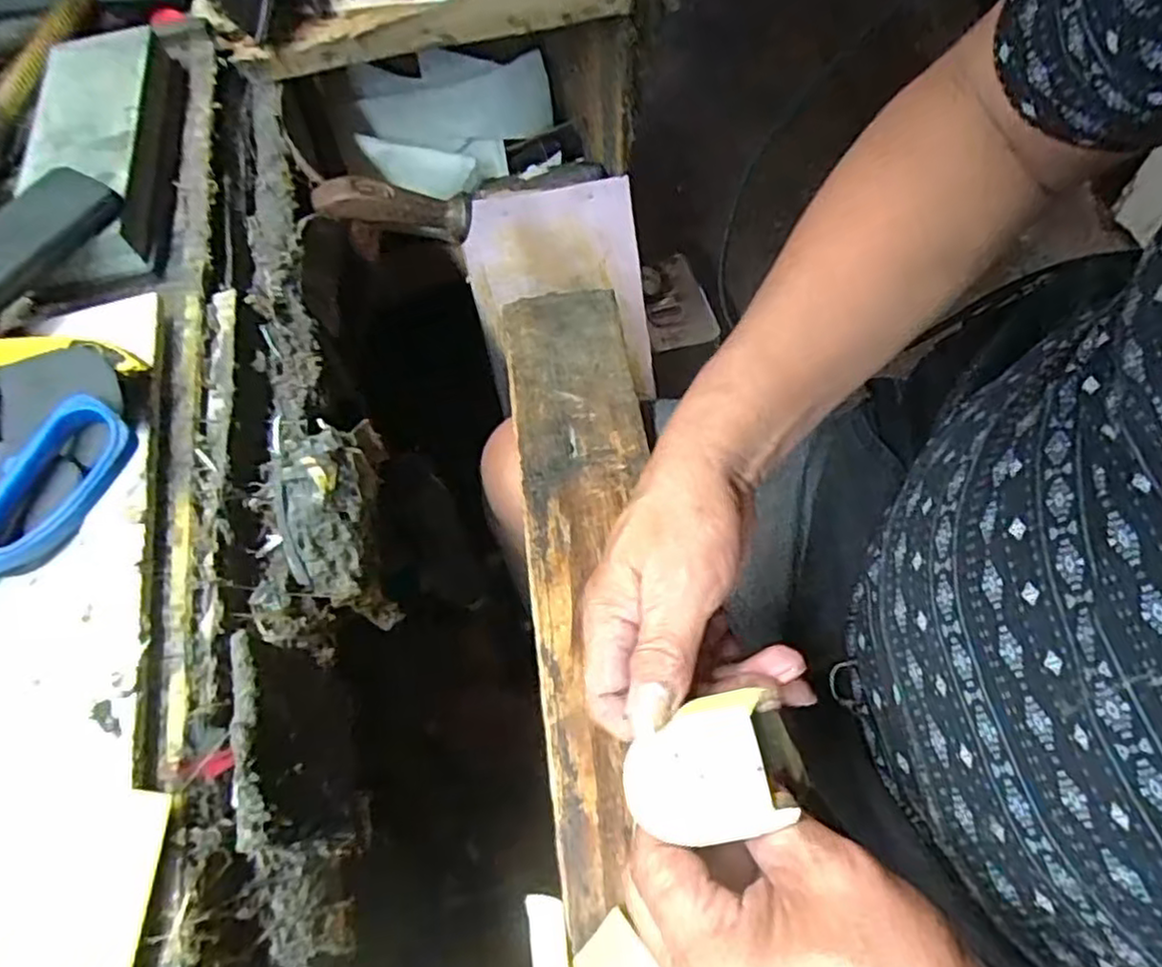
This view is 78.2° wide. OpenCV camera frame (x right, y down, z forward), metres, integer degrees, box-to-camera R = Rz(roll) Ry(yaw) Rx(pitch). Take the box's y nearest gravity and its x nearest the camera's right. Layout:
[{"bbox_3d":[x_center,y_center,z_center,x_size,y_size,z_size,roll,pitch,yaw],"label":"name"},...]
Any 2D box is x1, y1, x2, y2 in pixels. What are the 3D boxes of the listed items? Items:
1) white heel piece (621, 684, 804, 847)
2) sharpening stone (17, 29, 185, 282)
[{"bbox_3d":[0.045,0.107,0.267,0.056,0.010,0.049,-13,62,-4],"label":"white heel piece"},{"bbox_3d":[-0.262,-0.183,0.395,0.072,0.030,0.176,-16,63,-6],"label":"sharpening stone"}]

